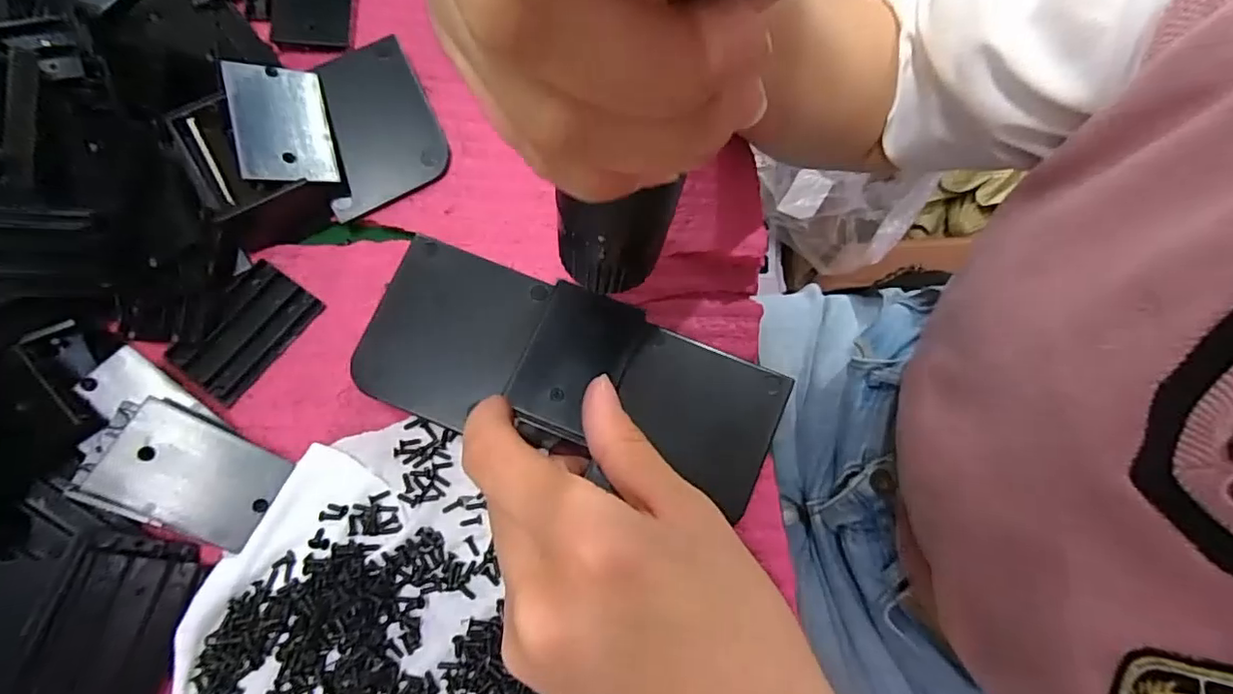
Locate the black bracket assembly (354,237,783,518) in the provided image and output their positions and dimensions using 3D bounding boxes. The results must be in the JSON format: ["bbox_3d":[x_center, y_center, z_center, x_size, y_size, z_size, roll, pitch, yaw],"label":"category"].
[{"bbox_3d":[-0.014,0.008,0.225,0.154,0.014,0.066,17,73,-4],"label":"black bracket assembly"}]

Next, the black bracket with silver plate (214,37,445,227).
[{"bbox_3d":[-0.122,-0.096,0.264,0.083,0.012,0.070,-27,95,-28],"label":"black bracket with silver plate"}]

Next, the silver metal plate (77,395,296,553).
[{"bbox_3d":[-0.154,0.047,0.214,0.055,0.004,0.037,30,75,-12],"label":"silver metal plate"}]

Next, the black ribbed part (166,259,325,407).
[{"bbox_3d":[-0.152,-0.007,0.244,0.032,0.010,0.053,34,74,8],"label":"black ribbed part"}]

